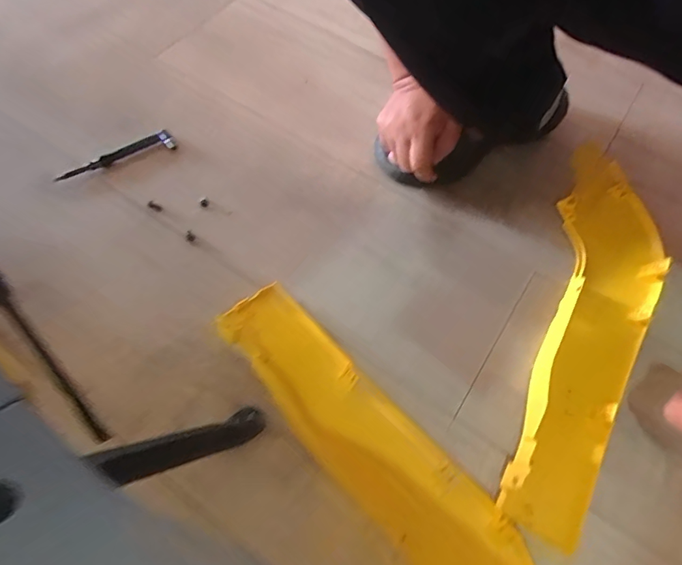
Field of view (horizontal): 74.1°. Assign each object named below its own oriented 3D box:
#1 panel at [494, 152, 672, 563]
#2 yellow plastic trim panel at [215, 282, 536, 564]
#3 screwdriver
[{"bbox_3d":[0.266,0.043,0.471,0.131,0.051,0.428,20,63,8],"label":"panel"},{"bbox_3d":[0.027,0.165,0.397,0.129,0.041,0.418,-34,69,-18],"label":"yellow plastic trim panel"},{"bbox_3d":[-0.277,-0.155,0.557,0.144,0.021,0.018,-28,67,-16],"label":"screwdriver"}]

